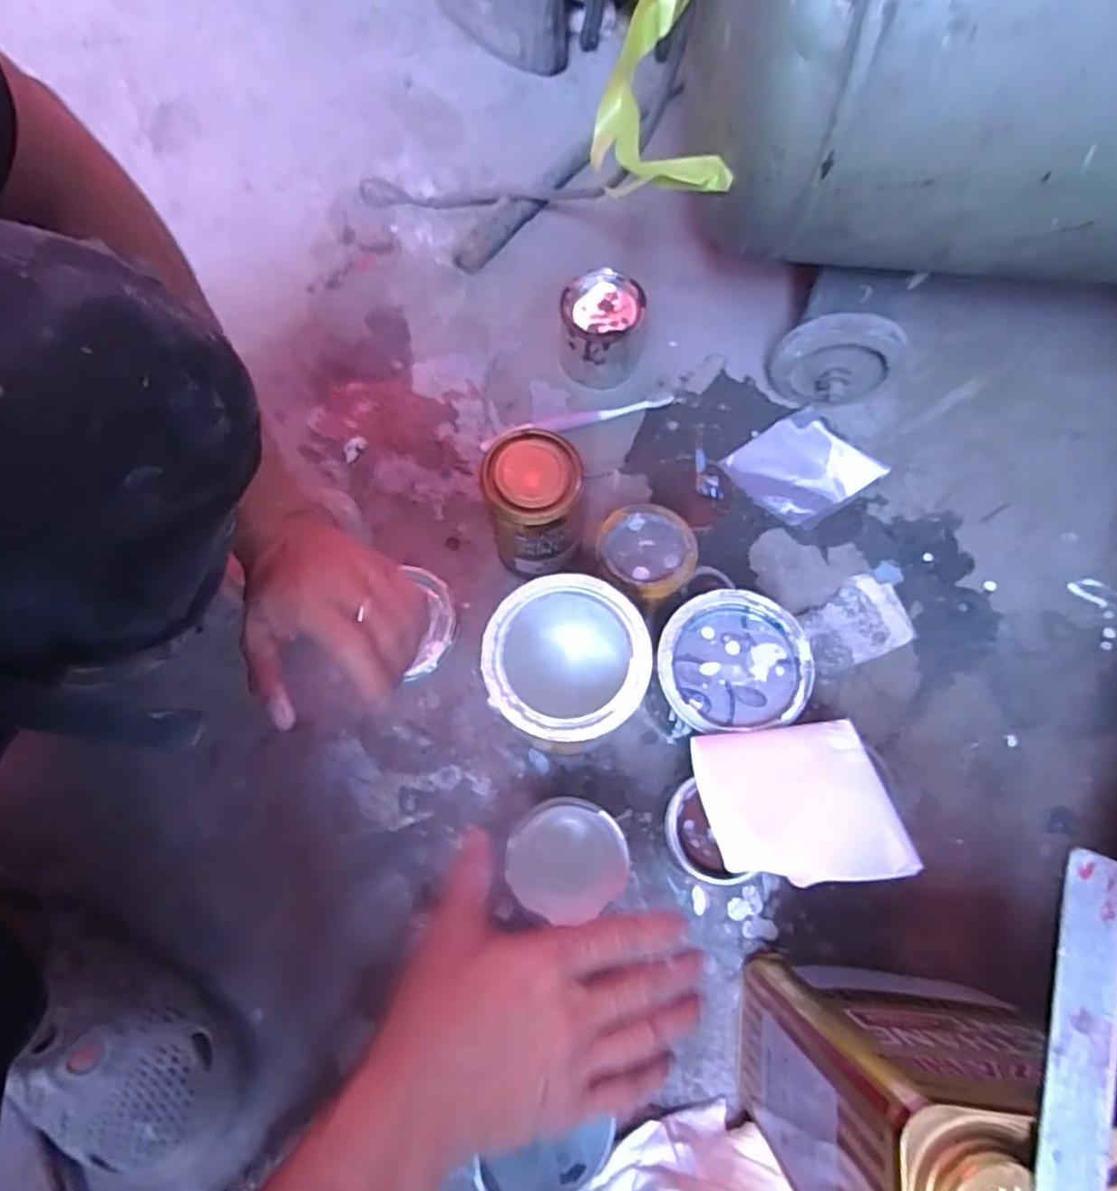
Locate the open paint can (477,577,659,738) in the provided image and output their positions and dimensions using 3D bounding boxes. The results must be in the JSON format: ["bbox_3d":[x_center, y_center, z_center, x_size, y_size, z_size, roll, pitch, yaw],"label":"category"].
[{"bbox_3d":[0.005,0.049,0.497,0.110,0.132,0.115,0,73,1],"label":"open paint can"}]

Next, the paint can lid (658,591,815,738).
[{"bbox_3d":[0.116,0.042,0.447,0.098,0.012,0.090,0,73,1],"label":"paint can lid"}]

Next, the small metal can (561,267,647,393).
[{"bbox_3d":[0.038,-0.235,0.609,0.070,0.071,0.068,0,73,1],"label":"small metal can"}]

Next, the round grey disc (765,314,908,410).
[{"bbox_3d":[0.231,-0.194,0.576,0.097,0.104,0.033,20,75,6],"label":"round grey disc"}]

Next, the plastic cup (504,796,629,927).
[{"bbox_3d":[0.005,0.178,0.470,0.070,0.108,0.070,0,73,1],"label":"plastic cup"}]

